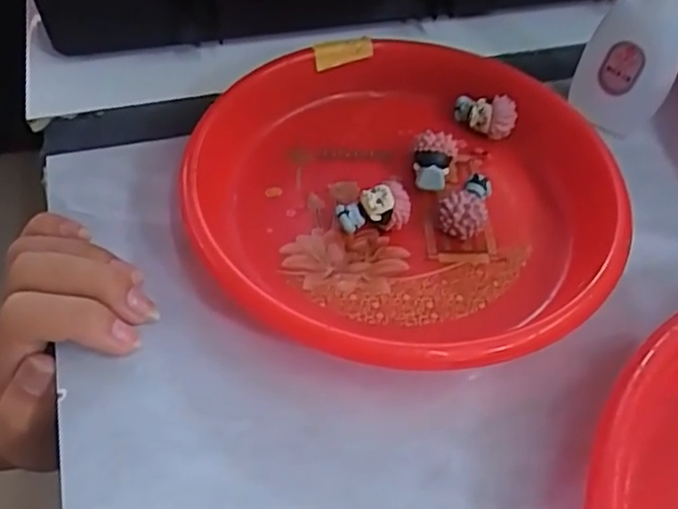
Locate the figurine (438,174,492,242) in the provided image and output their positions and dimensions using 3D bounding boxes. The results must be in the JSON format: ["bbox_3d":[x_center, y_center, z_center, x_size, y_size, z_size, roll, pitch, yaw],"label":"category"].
[{"bbox_3d":[0.053,-0.020,0.282,0.019,0.020,0.026,15,51,10],"label":"figurine"}]

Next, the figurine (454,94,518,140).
[{"bbox_3d":[0.070,-0.068,0.324,0.030,0.020,0.015,17,51,12],"label":"figurine"}]

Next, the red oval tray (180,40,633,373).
[{"bbox_3d":[0.027,-0.027,0.281,0.172,0.033,0.168,21,52,14],"label":"red oval tray"}]

